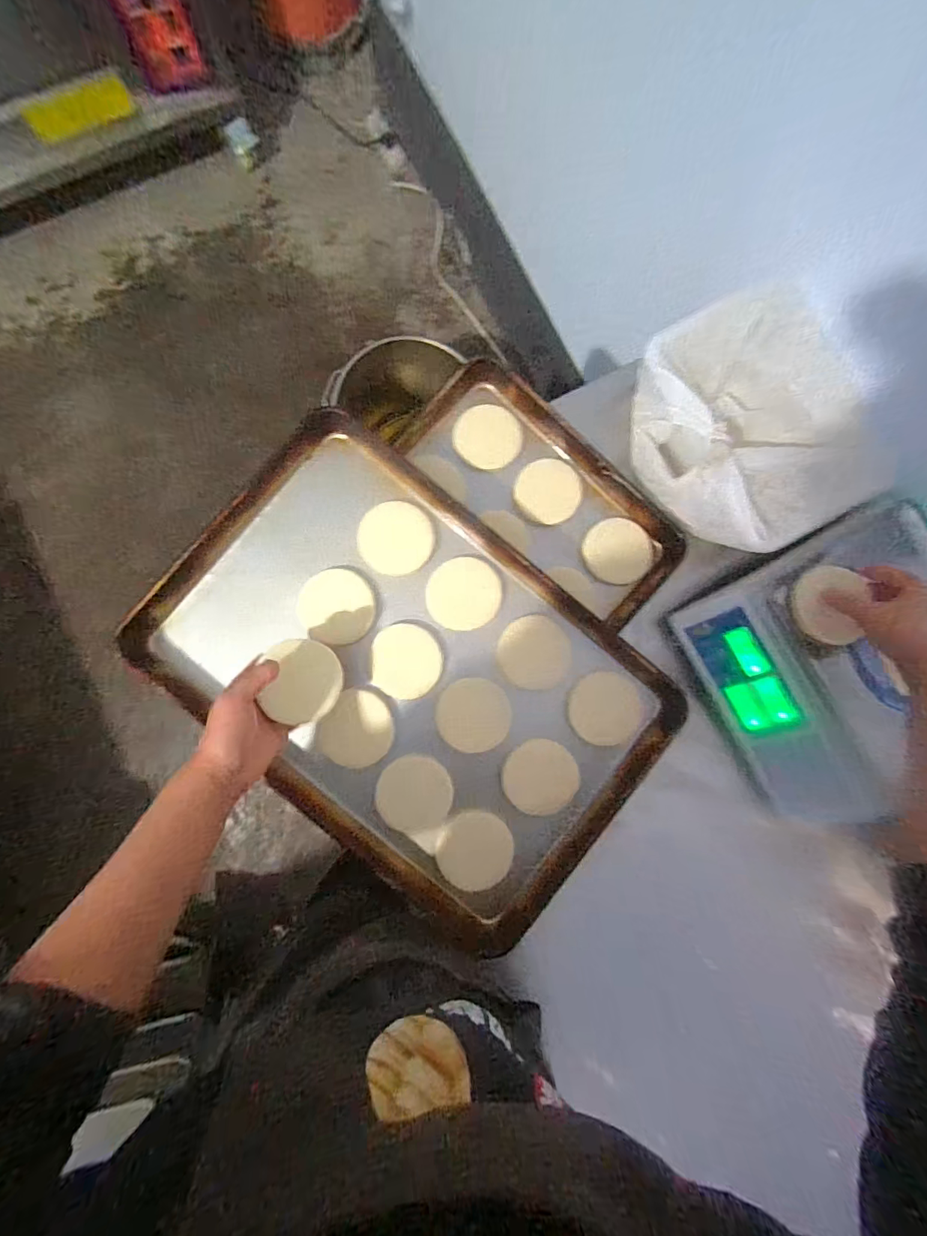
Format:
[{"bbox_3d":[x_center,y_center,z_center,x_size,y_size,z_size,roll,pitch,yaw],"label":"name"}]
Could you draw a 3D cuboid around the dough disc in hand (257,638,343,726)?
[{"bbox_3d":[-0.177,0.071,0.514,0.082,0.010,0.090,2,87,-32],"label":"dough disc in hand"}]

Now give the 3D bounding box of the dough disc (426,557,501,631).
[{"bbox_3d":[0.000,-0.031,0.597,0.093,0.007,0.091,-2,88,0],"label":"dough disc"}]

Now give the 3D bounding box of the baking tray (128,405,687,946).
[{"bbox_3d":[-0.056,0.076,0.589,0.578,0.038,0.422,39,89,2],"label":"baking tray"}]

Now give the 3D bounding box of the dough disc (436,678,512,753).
[{"bbox_3d":[0.014,0.125,0.595,0.093,0.005,0.091,0,88,0],"label":"dough disc"}]

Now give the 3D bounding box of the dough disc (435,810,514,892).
[{"bbox_3d":[0.014,0.293,0.579,0.093,0.011,0.089,-4,88,0],"label":"dough disc"}]

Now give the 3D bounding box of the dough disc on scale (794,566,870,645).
[{"bbox_3d":[0.448,-0.015,0.567,0.014,0.063,0.094,1,89,-35],"label":"dough disc on scale"}]

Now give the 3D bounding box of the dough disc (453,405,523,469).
[{"bbox_3d":[0.035,-0.263,0.667,0.096,0.004,0.090,-1,88,0],"label":"dough disc"}]

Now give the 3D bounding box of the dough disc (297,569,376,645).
[{"bbox_3d":[-0.164,-0.015,0.594,0.091,0.015,0.095,2,88,1],"label":"dough disc"}]

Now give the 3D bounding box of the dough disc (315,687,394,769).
[{"bbox_3d":[-0.132,0.141,0.580,0.084,0.011,0.095,39,88,2],"label":"dough disc"}]

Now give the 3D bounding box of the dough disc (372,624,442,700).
[{"bbox_3d":[-0.073,0.056,0.593,0.084,0.013,0.093,-2,88,0],"label":"dough disc"}]

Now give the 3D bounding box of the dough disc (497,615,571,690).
[{"bbox_3d":[0.092,0.045,0.598,0.092,0.008,0.093,0,88,0],"label":"dough disc"}]

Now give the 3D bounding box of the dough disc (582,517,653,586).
[{"bbox_3d":[0.222,-0.096,0.658,0.098,0.010,0.092,0,88,0],"label":"dough disc"}]

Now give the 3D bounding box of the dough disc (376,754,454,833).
[{"bbox_3d":[-0.061,0.223,0.582,0.091,0.013,0.092,-3,88,0],"label":"dough disc"}]

